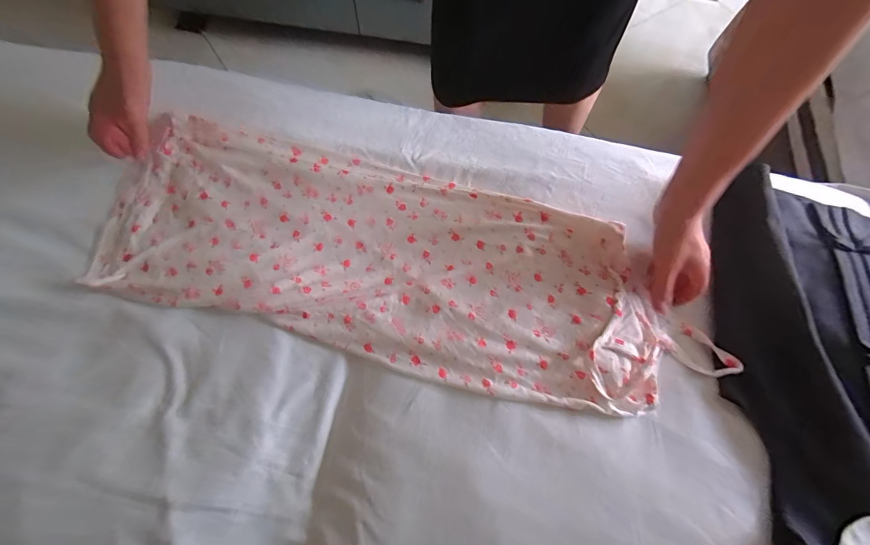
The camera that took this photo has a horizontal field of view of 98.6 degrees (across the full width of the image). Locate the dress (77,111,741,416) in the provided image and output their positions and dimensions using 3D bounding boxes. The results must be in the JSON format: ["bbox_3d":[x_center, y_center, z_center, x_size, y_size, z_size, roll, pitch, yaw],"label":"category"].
[{"bbox_3d":[-0.043,-0.014,0.484,0.754,0.029,0.255,16,70,3],"label":"dress"}]

